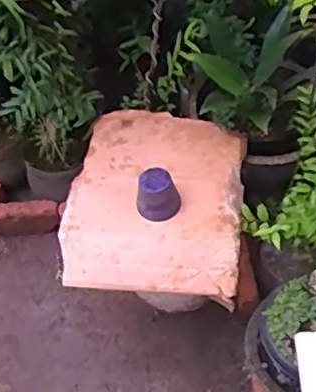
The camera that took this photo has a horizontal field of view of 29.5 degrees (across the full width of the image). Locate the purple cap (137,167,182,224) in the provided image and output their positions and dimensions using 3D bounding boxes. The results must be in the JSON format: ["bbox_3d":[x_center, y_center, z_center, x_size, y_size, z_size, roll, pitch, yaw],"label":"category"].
[{"bbox_3d":[-0.003,-0.003,1.300,0.094,0.100,0.082,32,64,22],"label":"purple cap"}]

